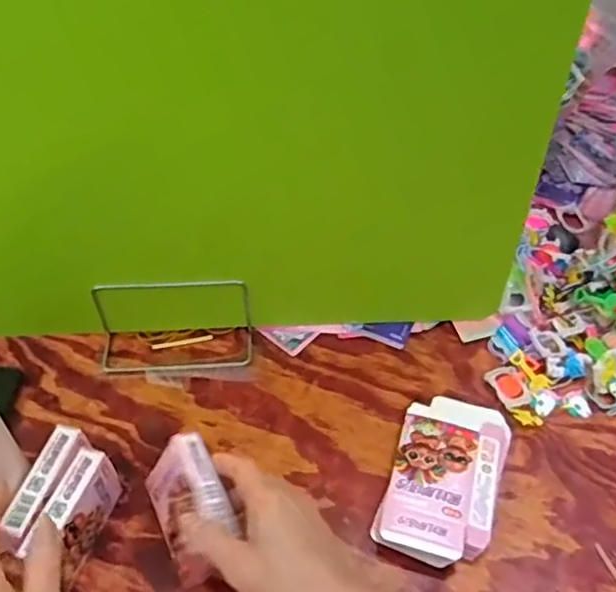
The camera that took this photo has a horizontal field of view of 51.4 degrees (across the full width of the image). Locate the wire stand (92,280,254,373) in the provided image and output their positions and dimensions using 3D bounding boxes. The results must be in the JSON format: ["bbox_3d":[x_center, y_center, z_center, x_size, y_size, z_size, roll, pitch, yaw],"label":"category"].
[{"bbox_3d":[-0.133,0.024,0.628,0.154,0.078,0.066,-3,46,-2],"label":"wire stand"}]

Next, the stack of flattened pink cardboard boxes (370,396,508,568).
[{"bbox_3d":[0.117,0.152,0.546,0.088,0.023,0.150,15,48,14],"label":"stack of flattened pink cardboard boxes"}]

